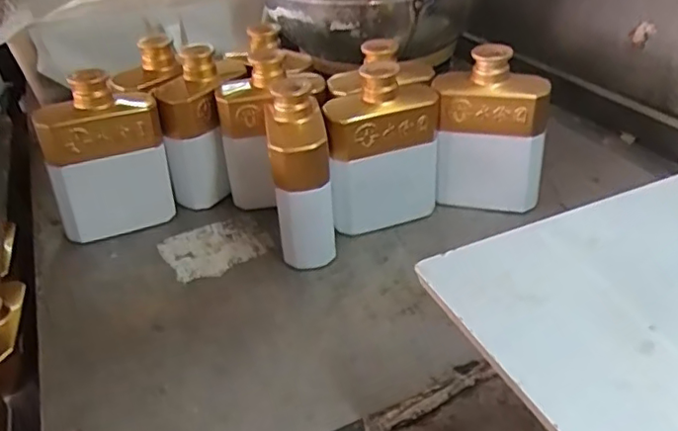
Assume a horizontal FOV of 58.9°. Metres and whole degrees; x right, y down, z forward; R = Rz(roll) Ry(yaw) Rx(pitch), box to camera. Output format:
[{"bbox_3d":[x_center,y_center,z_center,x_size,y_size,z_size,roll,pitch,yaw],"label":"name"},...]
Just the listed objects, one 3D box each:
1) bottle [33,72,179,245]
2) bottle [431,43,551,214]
[{"bbox_3d":[-0.248,-0.063,0.640,0.119,0.156,0.056,-17,35,-20],"label":"bottle"},{"bbox_3d":[0.148,-0.083,0.594,0.103,0.151,0.048,-1,36,10],"label":"bottle"}]

